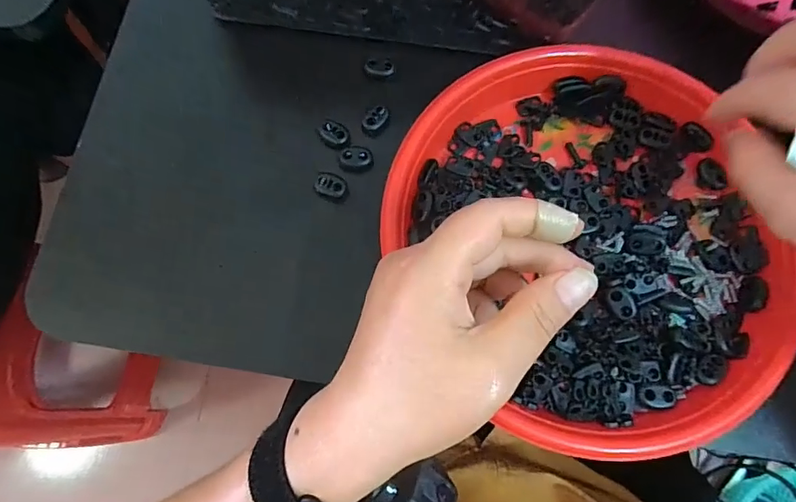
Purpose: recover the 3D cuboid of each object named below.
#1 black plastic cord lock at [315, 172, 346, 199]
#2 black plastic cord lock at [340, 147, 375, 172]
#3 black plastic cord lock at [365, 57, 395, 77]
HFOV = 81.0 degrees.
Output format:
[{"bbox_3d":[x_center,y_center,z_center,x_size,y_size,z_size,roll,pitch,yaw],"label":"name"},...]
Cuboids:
[{"bbox_3d":[-0.043,-0.042,0.298,0.019,0.006,0.014,22,77,4],"label":"black plastic cord lock"},{"bbox_3d":[-0.027,-0.060,0.306,0.021,0.008,0.014,-6,76,-3],"label":"black plastic cord lock"},{"bbox_3d":[-0.012,-0.126,0.321,0.020,0.007,0.010,11,76,2],"label":"black plastic cord lock"}]

